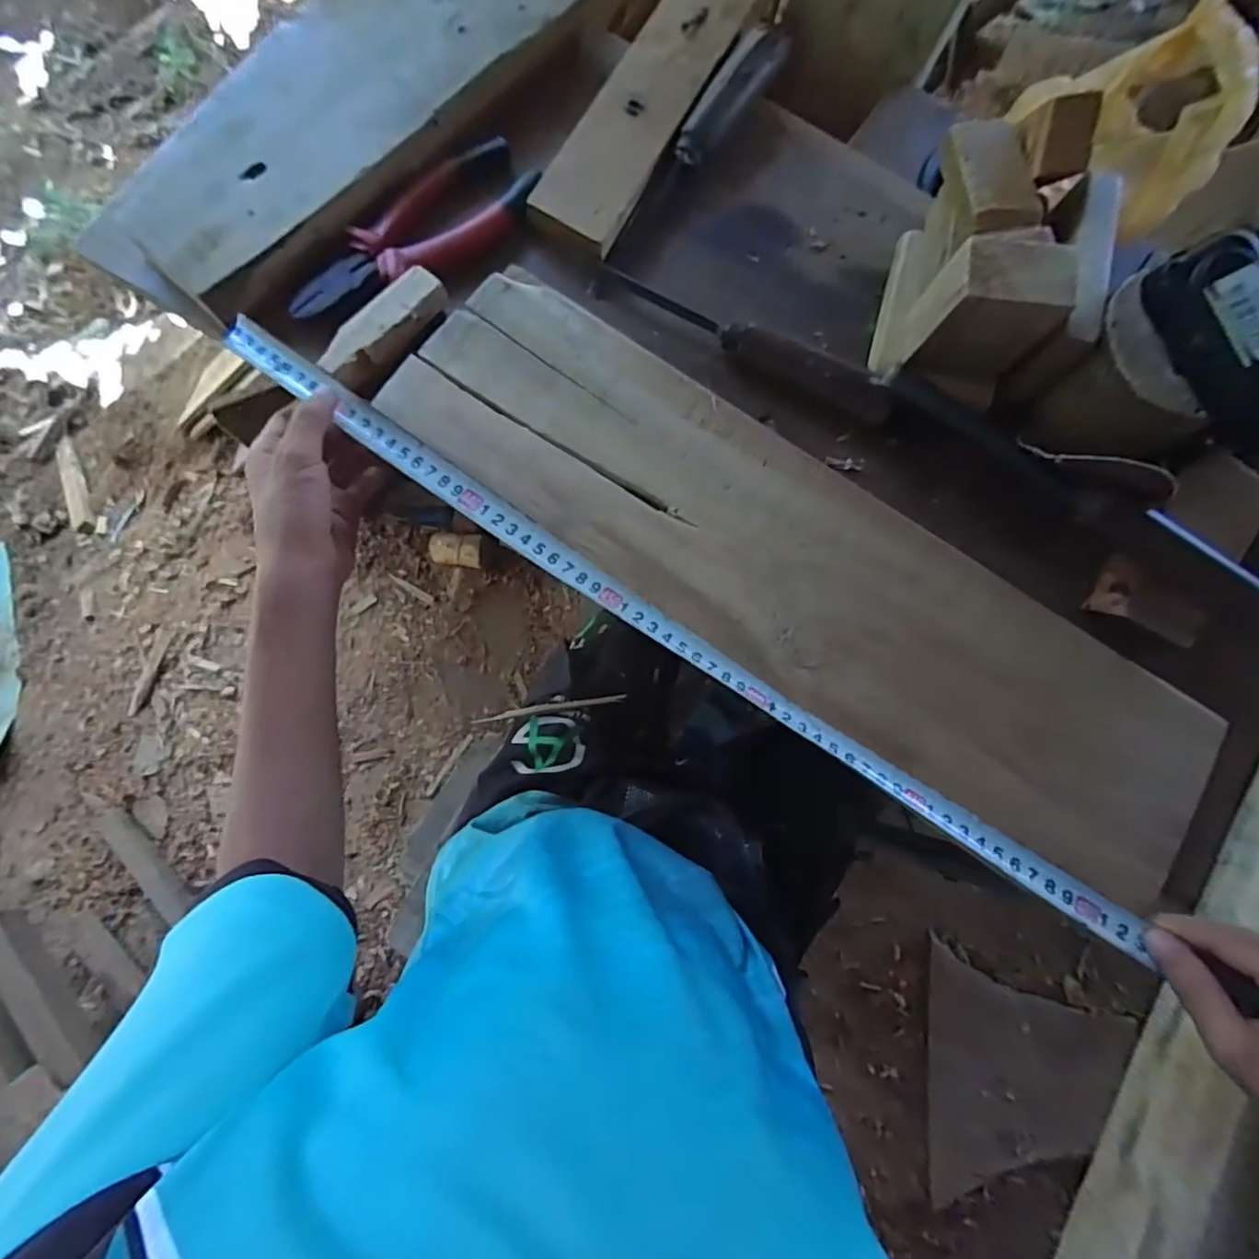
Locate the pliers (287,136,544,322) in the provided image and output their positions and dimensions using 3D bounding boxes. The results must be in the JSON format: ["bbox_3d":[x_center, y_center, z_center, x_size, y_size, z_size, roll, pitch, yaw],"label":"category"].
[{"bbox_3d":[-0.137,-0.255,0.395,0.178,0.017,0.063,-43,88,-10],"label":"pliers"}]

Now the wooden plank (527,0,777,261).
[{"bbox_3d":[0.026,-0.384,0.422,0.067,0.015,0.289,28,80,-2],"label":"wooden plank"}]

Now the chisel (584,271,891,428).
[{"bbox_3d":[0.073,-0.191,0.400,0.210,0.032,0.024,27,81,-2],"label":"chisel"}]

